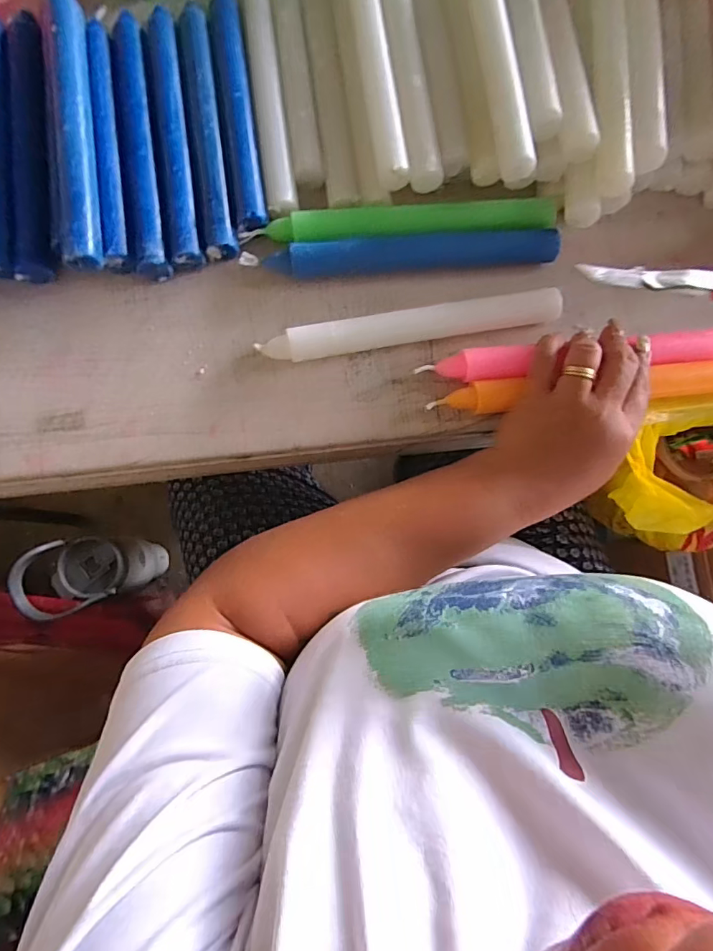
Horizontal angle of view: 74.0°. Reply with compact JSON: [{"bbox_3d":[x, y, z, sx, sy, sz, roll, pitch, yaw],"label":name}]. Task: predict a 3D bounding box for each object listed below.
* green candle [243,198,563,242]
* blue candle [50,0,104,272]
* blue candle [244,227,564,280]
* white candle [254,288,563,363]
[{"bbox_3d":[0.034,-0.180,0.335,0.217,0.015,0.024,-7,81,-5],"label":"green candle"},{"bbox_3d":[-0.186,-0.229,0.315,0.019,0.022,0.198,-8,81,-5],"label":"blue candle"},{"bbox_3d":[0.034,-0.158,0.335,0.219,0.021,0.026,-6,81,-5],"label":"blue candle"},{"bbox_3d":[0.040,-0.102,0.326,0.204,0.028,0.021,-10,82,-5],"label":"white candle"}]

